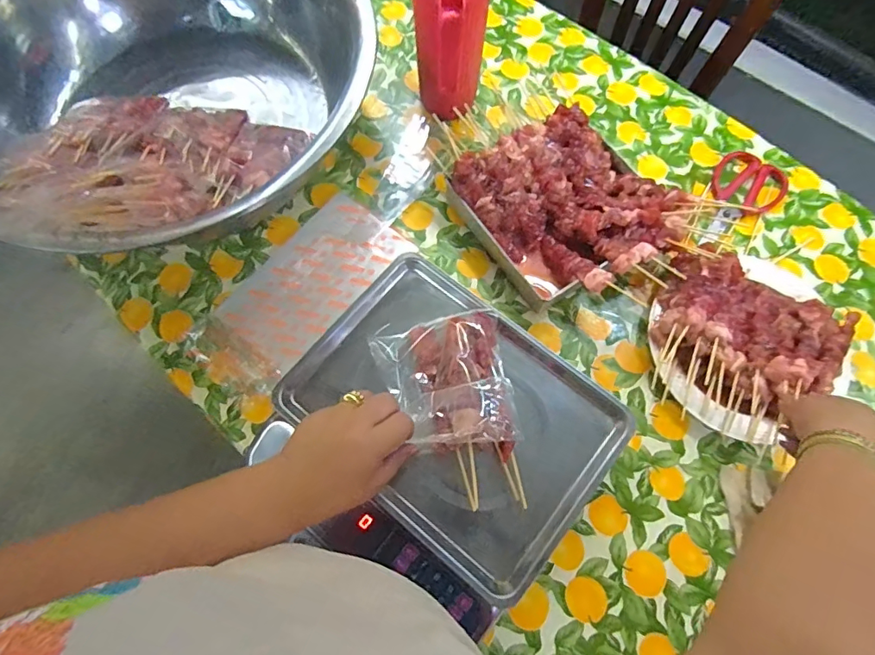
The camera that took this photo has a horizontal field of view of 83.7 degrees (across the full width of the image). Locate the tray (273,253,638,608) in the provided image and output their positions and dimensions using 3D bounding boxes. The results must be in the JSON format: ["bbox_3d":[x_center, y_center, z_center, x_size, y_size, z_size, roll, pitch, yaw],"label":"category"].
[{"bbox_3d":[0.015,0.087,0.518,0.322,0.026,0.236,37,75,13],"label":"tray"}]

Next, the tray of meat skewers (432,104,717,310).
[{"bbox_3d":[0.173,-0.172,0.689,0.240,0.080,0.292,-32,73,-10],"label":"tray of meat skewers"}]

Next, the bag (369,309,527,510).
[{"bbox_3d":[0.011,0.079,0.499,0.132,0.036,0.191,-9,70,-2],"label":"bag"}]

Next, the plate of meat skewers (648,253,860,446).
[{"bbox_3d":[0.392,0.001,0.609,0.246,0.064,0.230,0,70,1],"label":"plate of meat skewers"}]

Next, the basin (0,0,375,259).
[{"bbox_3d":[-0.398,-0.338,0.699,0.577,0.184,0.554,0,70,1],"label":"basin"}]

